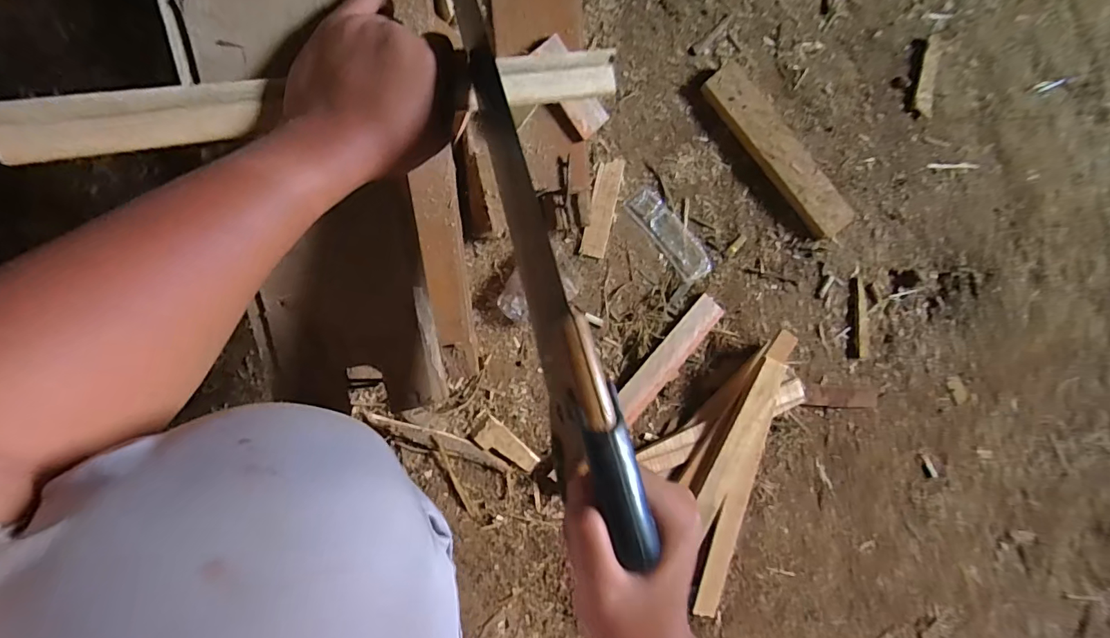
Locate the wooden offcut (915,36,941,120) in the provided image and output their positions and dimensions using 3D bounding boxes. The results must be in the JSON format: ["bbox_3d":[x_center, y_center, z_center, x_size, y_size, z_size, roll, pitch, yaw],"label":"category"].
[{"bbox_3d":[0.521,-0.341,0.666,0.025,0.009,0.116,11,91,-12],"label":"wooden offcut"}]

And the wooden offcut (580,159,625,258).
[{"bbox_3d":[0.060,-0.139,0.599,0.033,0.004,0.124,13,90,-12],"label":"wooden offcut"}]

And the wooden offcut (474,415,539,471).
[{"bbox_3d":[-0.056,0.155,0.577,0.080,0.009,0.033,38,85,-11],"label":"wooden offcut"}]

